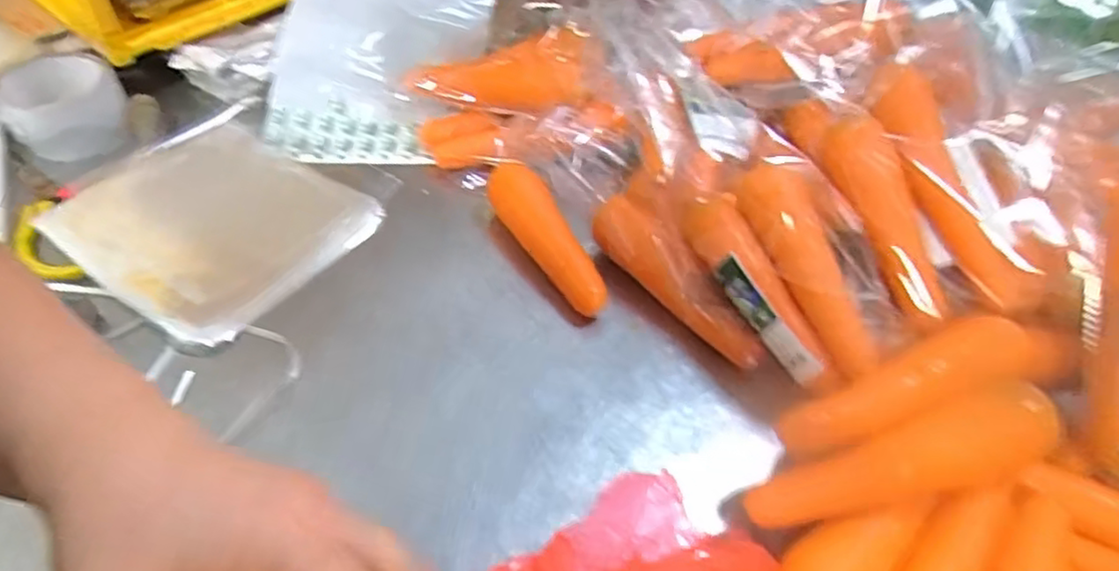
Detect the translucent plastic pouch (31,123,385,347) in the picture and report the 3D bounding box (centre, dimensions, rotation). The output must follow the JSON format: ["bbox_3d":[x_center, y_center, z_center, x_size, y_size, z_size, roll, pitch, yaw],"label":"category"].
[{"bbox_3d":[-0.299,-0.056,0.575,0.233,0.026,0.190,28,54,20],"label":"translucent plastic pouch"}]

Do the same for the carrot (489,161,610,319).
[{"bbox_3d":[-0.015,-0.043,0.562,0.038,0.050,0.175,-23,54,-20],"label":"carrot"}]

